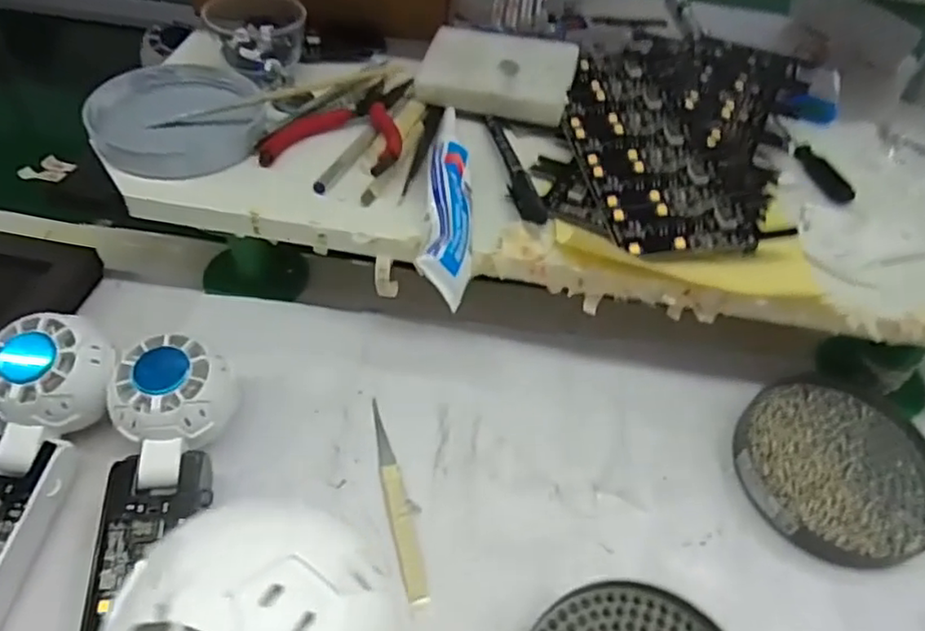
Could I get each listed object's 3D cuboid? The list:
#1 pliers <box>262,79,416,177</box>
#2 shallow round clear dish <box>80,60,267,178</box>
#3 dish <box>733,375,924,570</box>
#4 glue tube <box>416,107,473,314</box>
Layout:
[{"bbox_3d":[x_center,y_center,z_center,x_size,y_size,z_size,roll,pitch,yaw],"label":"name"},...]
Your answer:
[{"bbox_3d":[-0.066,-0.127,0.410,0.082,0.017,0.114,17,51,8],"label":"pliers"},{"bbox_3d":[-0.176,-0.123,0.398,0.096,0.019,0.105,-19,55,-20],"label":"shallow round clear dish"},{"bbox_3d":[0.218,0.085,0.378,0.109,0.018,0.113,3,48,-4],"label":"dish"},{"bbox_3d":[-0.006,-0.068,0.367,0.027,0.028,0.140,5,50,-2],"label":"glue tube"}]

